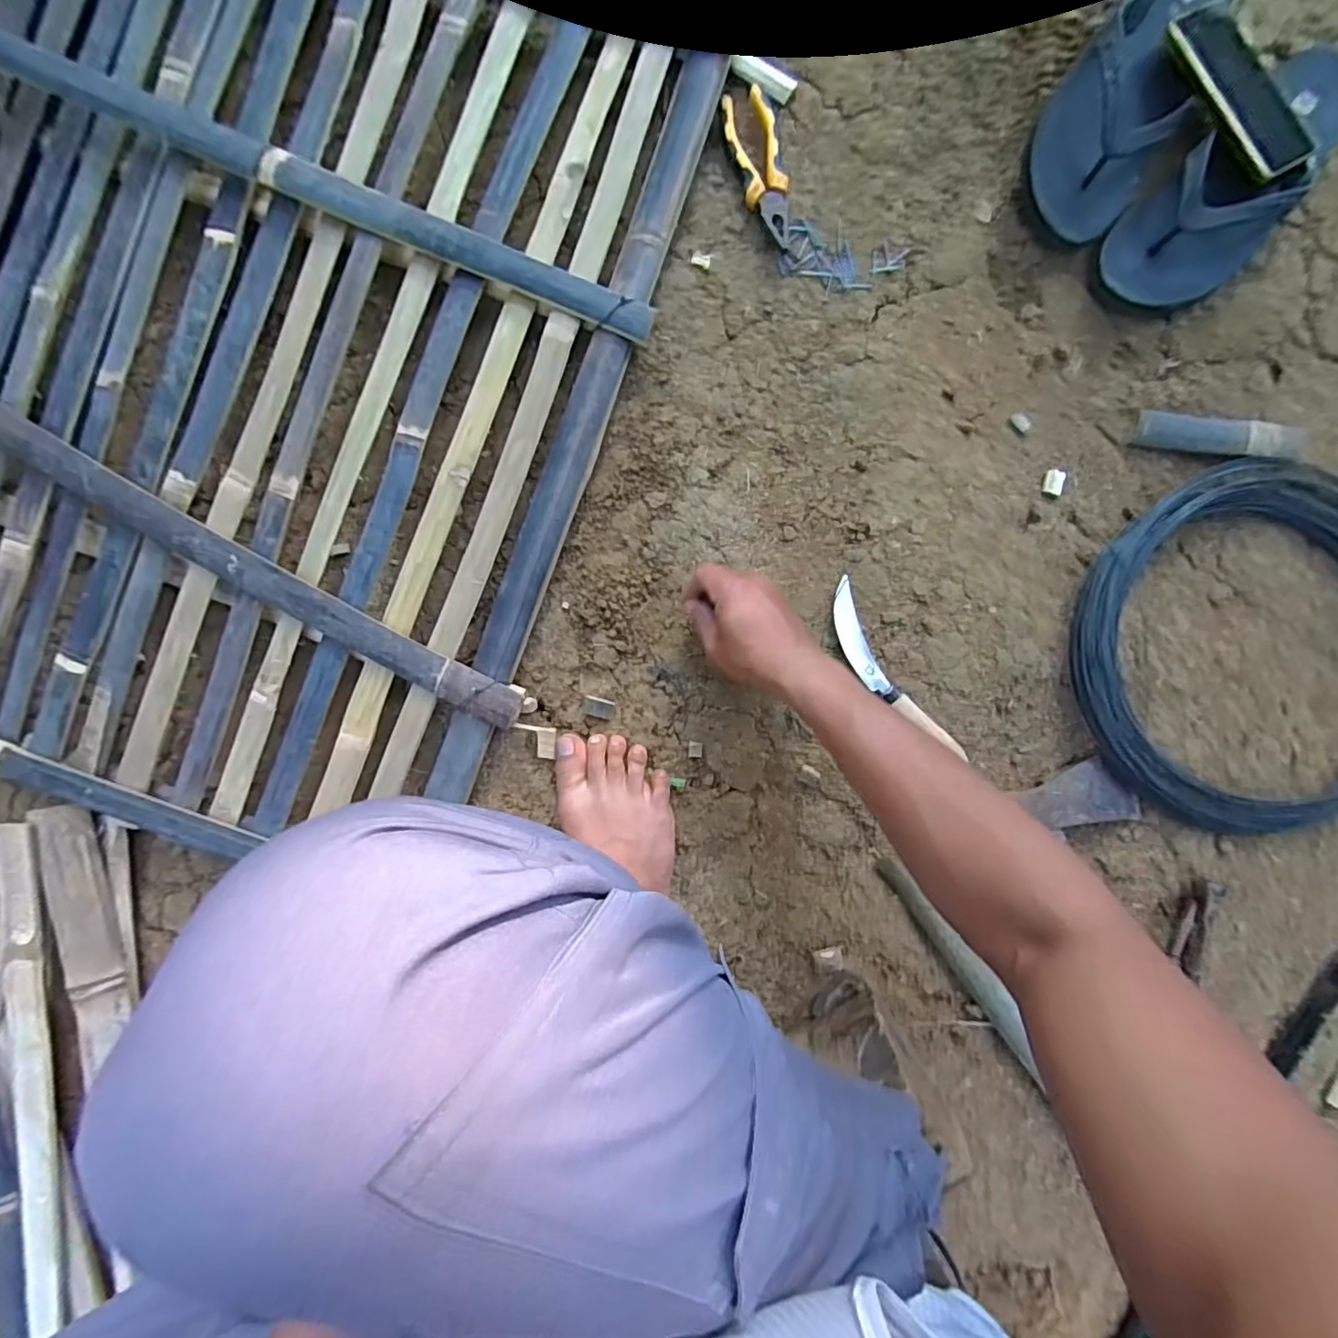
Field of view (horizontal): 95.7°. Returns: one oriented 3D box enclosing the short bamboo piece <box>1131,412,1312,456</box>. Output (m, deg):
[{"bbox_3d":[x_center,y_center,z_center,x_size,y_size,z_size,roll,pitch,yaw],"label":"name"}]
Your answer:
[{"bbox_3d":[0.522,-0.220,0.573,0.141,0.024,0.030,10,88,1],"label":"short bamboo piece"}]

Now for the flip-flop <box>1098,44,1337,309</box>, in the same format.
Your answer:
[{"bbox_3d":[0.520,-0.439,0.550,0.268,0.059,0.107,-43,89,-1],"label":"flip-flop"}]

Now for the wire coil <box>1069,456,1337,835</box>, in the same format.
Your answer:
[{"bbox_3d":[0.534,-0.019,0.550,0.329,0.031,0.331,0,88,1],"label":"wire coil"}]

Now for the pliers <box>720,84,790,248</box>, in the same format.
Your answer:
[{"bbox_3d":[0.088,-0.472,0.576,0.044,0.025,0.147,-17,88,0],"label":"pliers"}]

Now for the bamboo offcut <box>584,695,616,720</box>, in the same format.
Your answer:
[{"bbox_3d":[-0.067,0.037,0.581,0.029,0.005,0.019,14,88,1],"label":"bamboo offcut"}]

